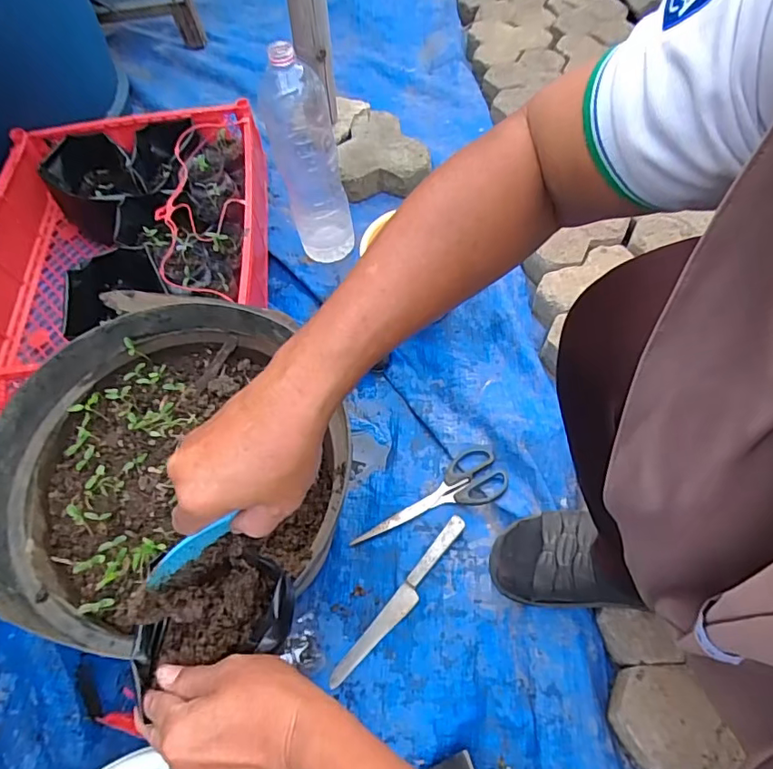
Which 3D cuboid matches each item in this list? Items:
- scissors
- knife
[{"bbox_3d":[0.049,0.135,0.643,0.197,0.008,0.067,-19,62,-6],"label":"scissors"},{"bbox_3d":[0.020,0.241,0.585,0.024,0.008,0.222,35,69,20],"label":"knife"}]

